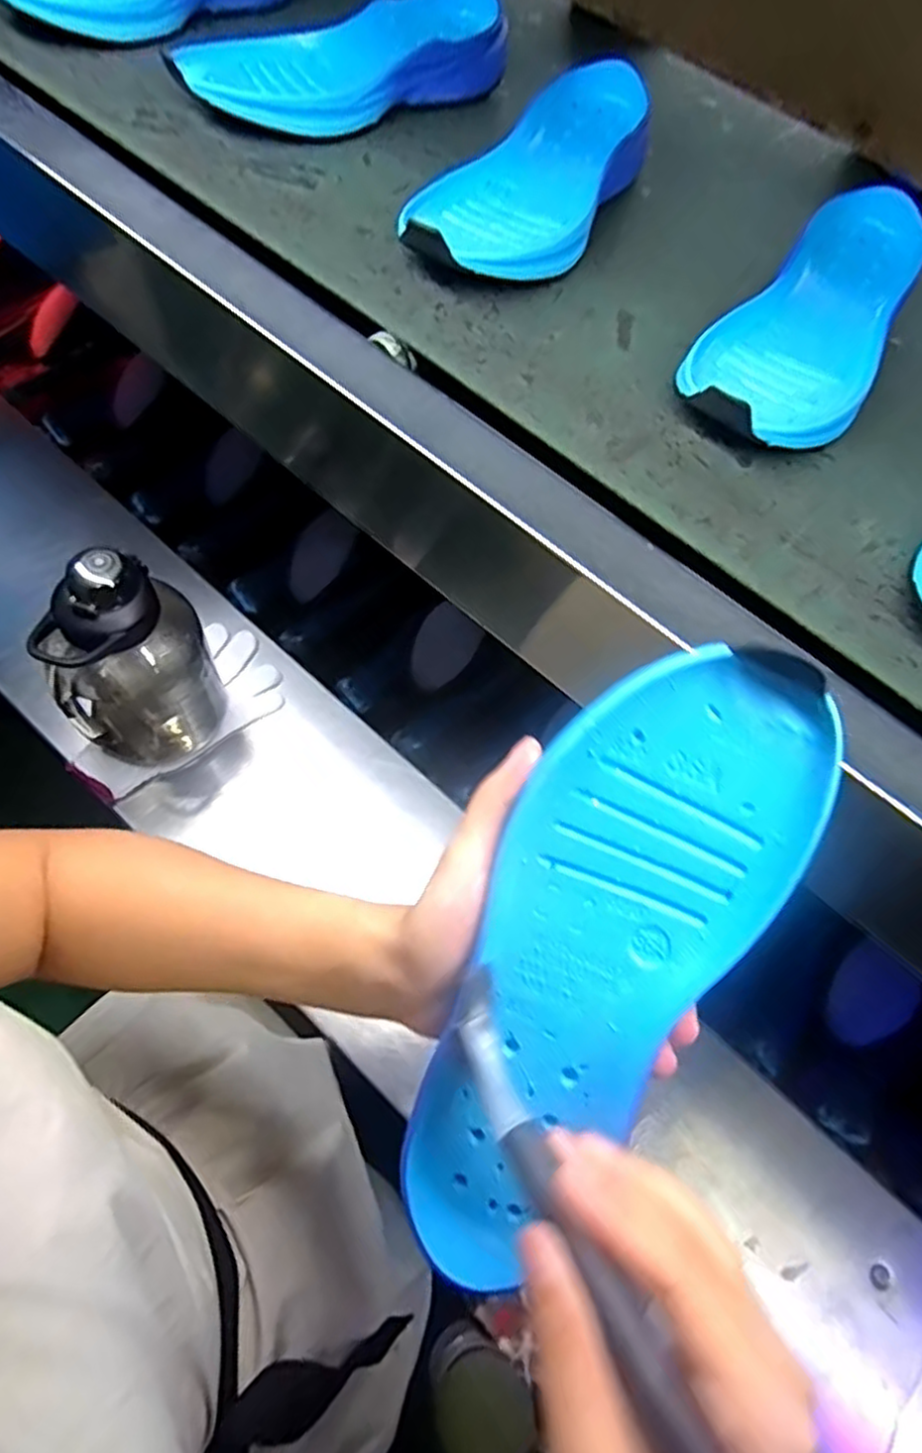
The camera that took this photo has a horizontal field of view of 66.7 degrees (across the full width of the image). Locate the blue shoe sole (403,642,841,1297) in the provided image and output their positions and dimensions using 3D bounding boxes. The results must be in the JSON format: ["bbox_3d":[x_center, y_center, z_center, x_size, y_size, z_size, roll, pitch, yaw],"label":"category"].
[{"bbox_3d":[0.044,0.086,0.249,0.086,0.027,0.242,28,102,11],"label":"blue shoe sole"}]

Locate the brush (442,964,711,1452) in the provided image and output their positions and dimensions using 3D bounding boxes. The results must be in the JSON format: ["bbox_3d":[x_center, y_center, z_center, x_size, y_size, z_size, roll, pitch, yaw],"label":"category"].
[{"bbox_3d":[0.038,0.149,0.199,0.021,0.016,0.171,-27,46,-11],"label":"brush"}]

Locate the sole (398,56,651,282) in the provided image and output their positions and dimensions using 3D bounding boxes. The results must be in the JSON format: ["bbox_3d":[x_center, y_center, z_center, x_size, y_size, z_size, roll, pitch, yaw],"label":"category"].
[{"bbox_3d":[0.056,-0.351,0.443,0.088,0.036,0.240,34,71,13],"label":"sole"}]

